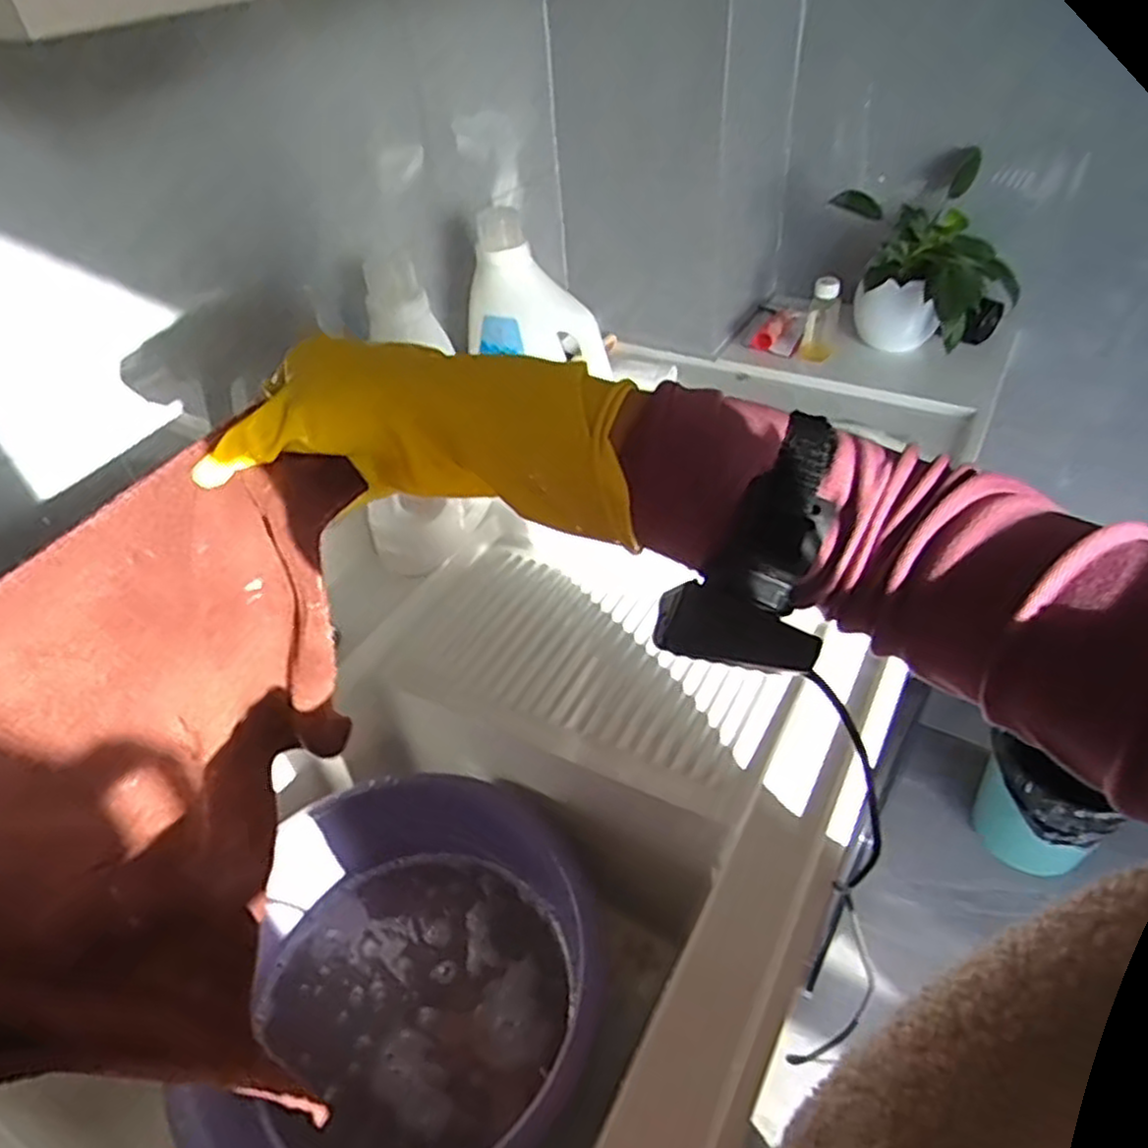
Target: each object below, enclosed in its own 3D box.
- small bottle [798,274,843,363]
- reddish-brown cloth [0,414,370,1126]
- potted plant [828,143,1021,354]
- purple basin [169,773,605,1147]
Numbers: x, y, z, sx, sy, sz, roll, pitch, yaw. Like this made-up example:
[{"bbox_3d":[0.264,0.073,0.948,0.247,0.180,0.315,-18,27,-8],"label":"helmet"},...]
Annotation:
[{"bbox_3d":[0.351,-0.363,1.080,0.044,0.109,0.054,10,44,16],"label":"small bottle"},{"bbox_3d":[-0.188,0.113,0.379,0.126,0.295,0.269,3,43,9],"label":"reddish-brown cloth"},{"bbox_3d":[0.496,-0.422,1.049,0.219,0.229,0.178,-35,50,-29],"label":"potted plant"},{"bbox_3d":[-0.149,0.347,0.657,0.333,0.121,0.341,-3,42,2],"label":"purple basin"}]

